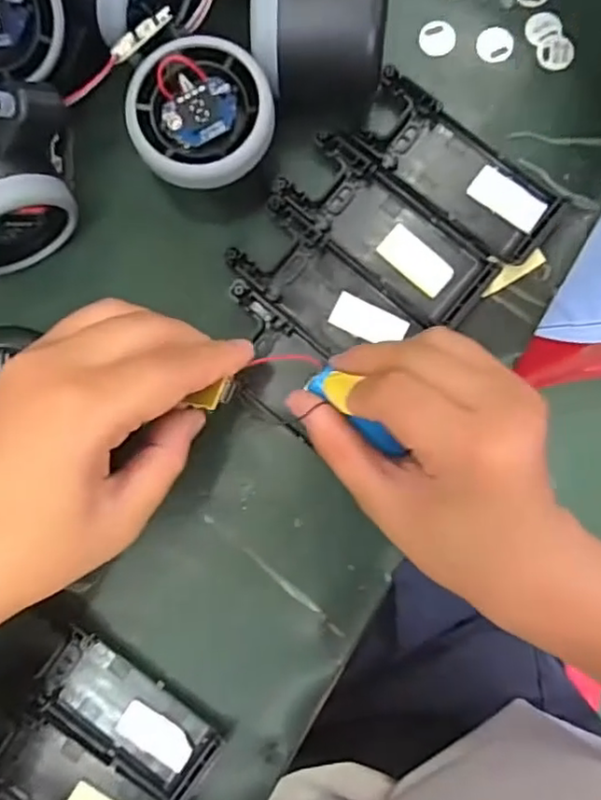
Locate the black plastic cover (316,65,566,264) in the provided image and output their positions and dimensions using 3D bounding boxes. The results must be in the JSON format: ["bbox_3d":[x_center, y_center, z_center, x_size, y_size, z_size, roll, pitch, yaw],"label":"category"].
[{"bbox_3d":[0.067,-0.106,0.290,0.103,0.009,0.043,36,89,2],"label":"black plastic cover"}]

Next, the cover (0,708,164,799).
[{"bbox_3d":[-0.096,0.174,0.280,0.079,0.011,0.041,35,89,2],"label":"cover"}]

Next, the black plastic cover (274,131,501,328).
[{"bbox_3d":[0.039,-0.077,0.289,0.098,0.009,0.043,41,89,2],"label":"black plastic cover"}]

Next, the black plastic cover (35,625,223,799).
[{"bbox_3d":[-0.078,0.140,0.282,0.080,0.010,0.038,32,89,2],"label":"black plastic cover"}]

